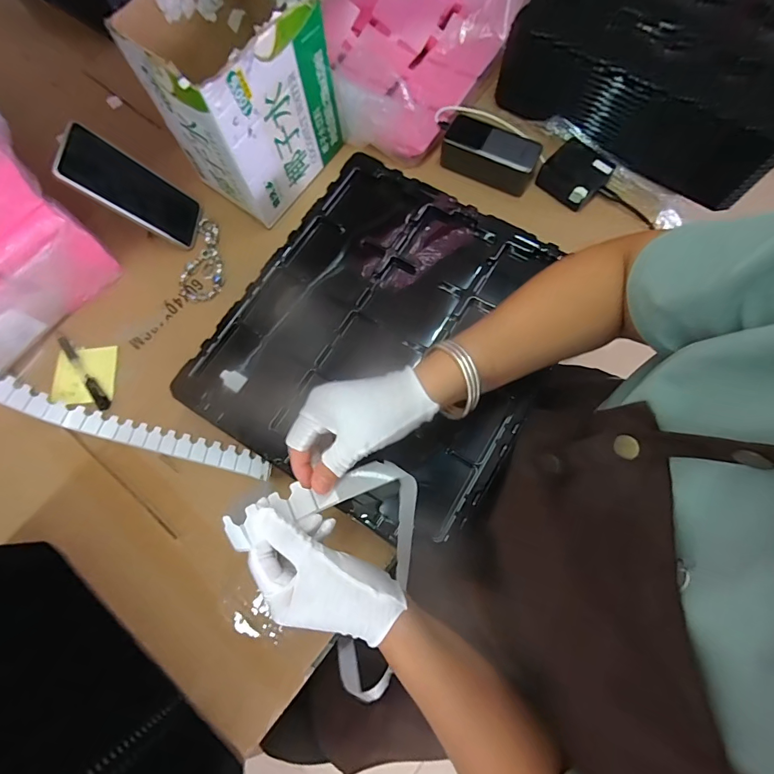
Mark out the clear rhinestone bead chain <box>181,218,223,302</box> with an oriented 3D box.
[{"bbox_3d":[-0.259,-0.178,0.583,0.058,0.004,0.126,-8,74,-1],"label":"clear rhinestone bead chain"}]

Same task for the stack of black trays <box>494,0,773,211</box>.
[{"bbox_3d":[0.415,-0.493,0.601,0.373,0.106,0.372,35,77,10],"label":"stack of black trays"}]

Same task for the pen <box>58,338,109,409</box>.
[{"bbox_3d":[-0.394,-0.020,0.541,0.014,0.006,0.125,-39,77,-10],"label":"pen"}]

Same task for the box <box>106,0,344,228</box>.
[{"bbox_3d":[-0.180,-0.368,0.531,0.167,0.203,0.186,38,78,11],"label":"box"}]

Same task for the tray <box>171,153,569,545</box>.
[{"bbox_3d":[0.004,-0.061,0.467,0.326,0.024,0.369,31,77,9],"label":"tray"}]

